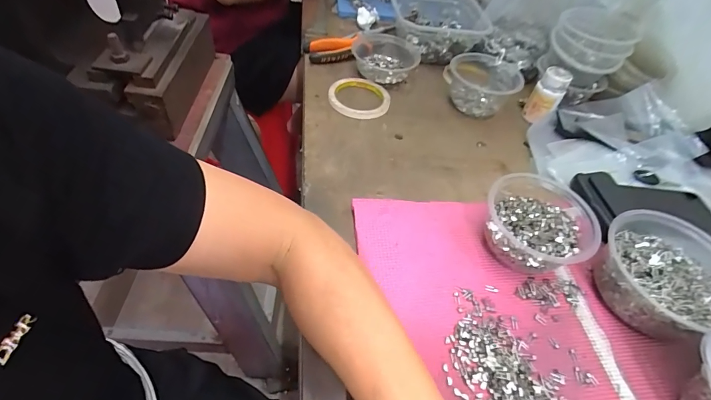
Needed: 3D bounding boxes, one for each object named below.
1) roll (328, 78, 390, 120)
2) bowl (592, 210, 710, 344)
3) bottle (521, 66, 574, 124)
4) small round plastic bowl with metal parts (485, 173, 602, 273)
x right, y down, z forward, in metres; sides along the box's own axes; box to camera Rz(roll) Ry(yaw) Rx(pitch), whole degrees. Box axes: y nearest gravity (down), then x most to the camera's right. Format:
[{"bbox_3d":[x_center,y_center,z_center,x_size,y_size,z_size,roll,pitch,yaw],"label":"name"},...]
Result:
[{"bbox_3d":[0.007,-0.167,0.611,0.096,0.017,0.096,5,49,-6],"label":"roll"},{"bbox_3d":[0.320,0.080,0.390,0.119,0.071,0.127,5,49,-6],"label":"bowl"},{"bbox_3d":[0.307,-0.169,0.609,0.041,0.074,0.043,-26,58,-28],"label":"bottle"},{"bbox_3d":[0.201,0.029,0.422,0.107,0.068,0.115,5,49,-6],"label":"small round plastic bowl with metal parts"}]

